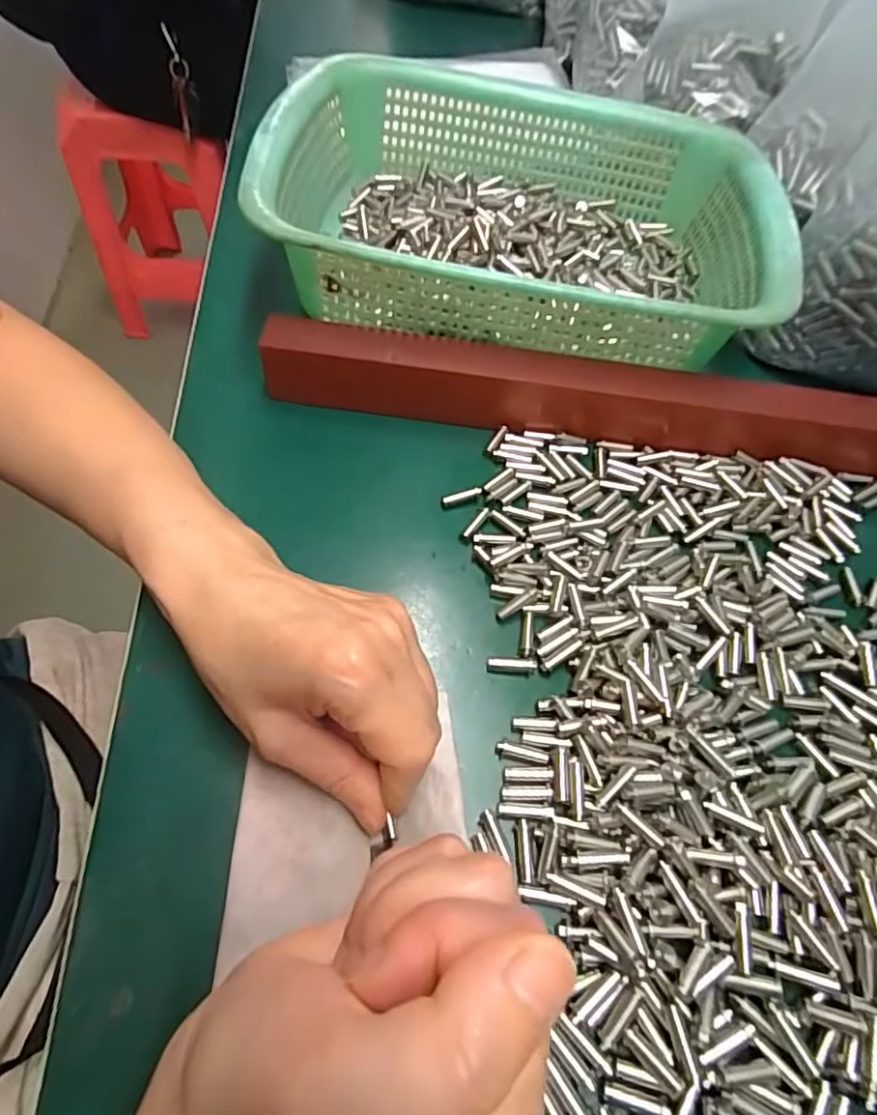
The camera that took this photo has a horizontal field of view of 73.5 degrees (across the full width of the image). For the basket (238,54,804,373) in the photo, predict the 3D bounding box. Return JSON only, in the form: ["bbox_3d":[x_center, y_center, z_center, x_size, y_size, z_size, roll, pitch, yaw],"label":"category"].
[{"bbox_3d":[0.052,-0.206,0.364,0.288,0.077,0.219,10,57,2],"label":"basket"}]

